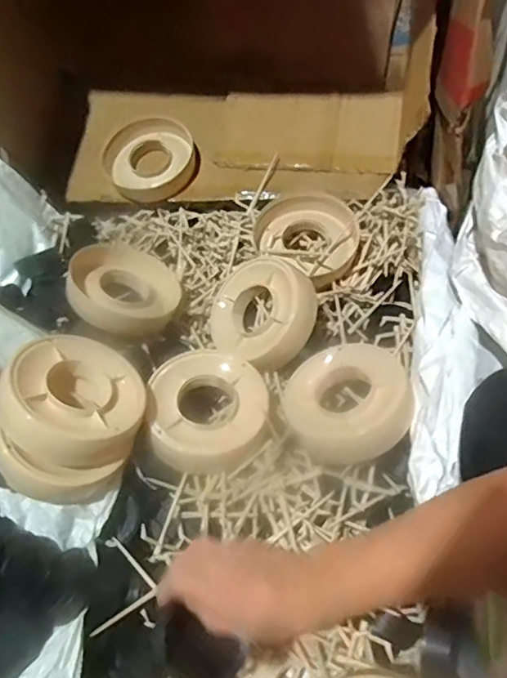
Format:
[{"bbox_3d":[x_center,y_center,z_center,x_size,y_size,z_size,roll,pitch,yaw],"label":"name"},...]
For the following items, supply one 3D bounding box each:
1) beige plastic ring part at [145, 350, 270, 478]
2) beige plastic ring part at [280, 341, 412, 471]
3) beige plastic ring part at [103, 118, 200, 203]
[{"bbox_3d":[-0.055,0.086,0.696,0.146,0.066,0.154,-6,48,2],"label":"beige plastic ring part"},{"bbox_3d":[0.119,0.077,0.676,0.136,0.049,0.155,33,59,31],"label":"beige plastic ring part"},{"bbox_3d":[-0.181,-0.316,0.987,0.157,0.024,0.148,-14,78,-4],"label":"beige plastic ring part"}]

